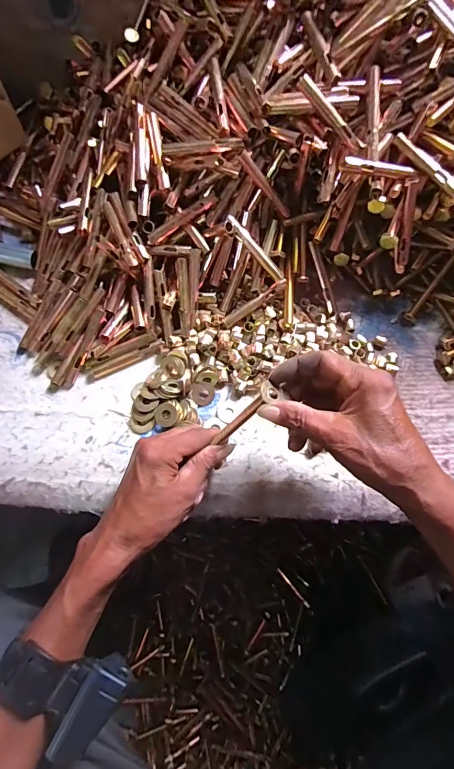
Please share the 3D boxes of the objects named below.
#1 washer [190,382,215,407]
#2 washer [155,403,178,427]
[{"bbox_3d":[-0.026,0.010,0.424,0.026,0.004,0.025,-2,98,-14],"label":"washer"},{"bbox_3d":[-0.063,0.032,0.407,0.022,0.004,0.024,0,88,2],"label":"washer"}]

